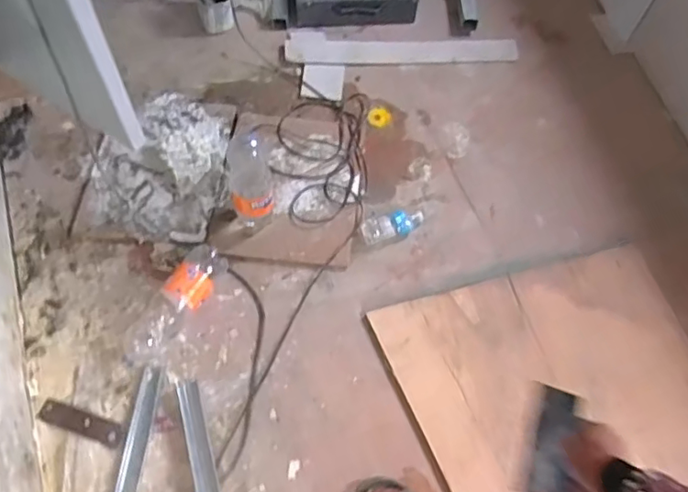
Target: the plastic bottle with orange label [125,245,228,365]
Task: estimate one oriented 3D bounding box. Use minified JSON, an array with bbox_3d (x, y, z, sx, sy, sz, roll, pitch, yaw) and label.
[{"bbox_3d":[-0.416,0.145,1.412,0.097,0.085,0.337,29,66,12],"label":"plastic bottle with orange label"}]

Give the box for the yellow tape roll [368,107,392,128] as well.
[{"bbox_3d":[0.107,-0.392,1.748,0.067,0.010,0.072,1,64,-2],"label":"yellow tape roll"}]

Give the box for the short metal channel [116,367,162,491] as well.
[{"bbox_3d":[-0.472,0.489,1.268,0.049,0.023,0.435,5,64,0],"label":"short metal channel"}]

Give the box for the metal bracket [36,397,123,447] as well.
[{"bbox_3d":[-0.603,0.406,1.322,0.203,0.008,0.052,18,63,7],"label":"metal bracket"}]

